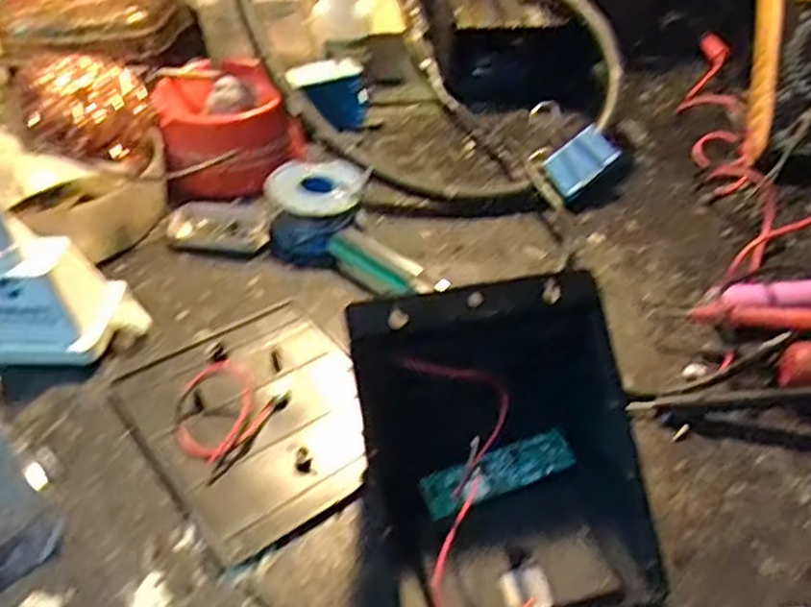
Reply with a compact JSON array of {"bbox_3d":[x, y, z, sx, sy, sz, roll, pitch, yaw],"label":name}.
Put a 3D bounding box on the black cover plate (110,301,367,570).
[{"bbox_3d":[-0.061,0.046,0.314,0.092,0.010,0.107,-25,51,-28],"label":"black cover plate"}]

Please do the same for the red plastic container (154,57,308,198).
[{"bbox_3d":[-0.107,-0.109,0.451,0.079,0.043,0.090,-12,46,-17],"label":"red plastic container"}]

